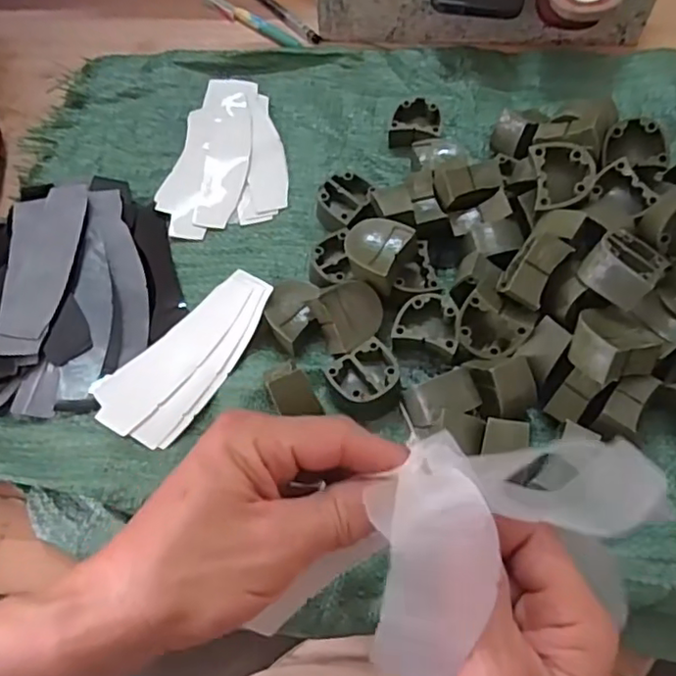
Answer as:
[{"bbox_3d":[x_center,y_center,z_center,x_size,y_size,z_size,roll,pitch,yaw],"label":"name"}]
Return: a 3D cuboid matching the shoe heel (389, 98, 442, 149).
[{"bbox_3d":[0.066,-0.178,0.513,0.040,0.021,0.037,12,62,9],"label":"shoe heel"}]

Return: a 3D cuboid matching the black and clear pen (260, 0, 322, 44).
[{"bbox_3d":[-0.060,-0.328,0.615,0.013,0.006,0.129,-36,65,-16],"label":"black and clear pen"}]

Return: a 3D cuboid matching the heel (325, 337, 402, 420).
[{"bbox_3d":[0.019,0.029,0.403,0.044,0.020,0.048,-22,62,-9],"label":"heel"}]

